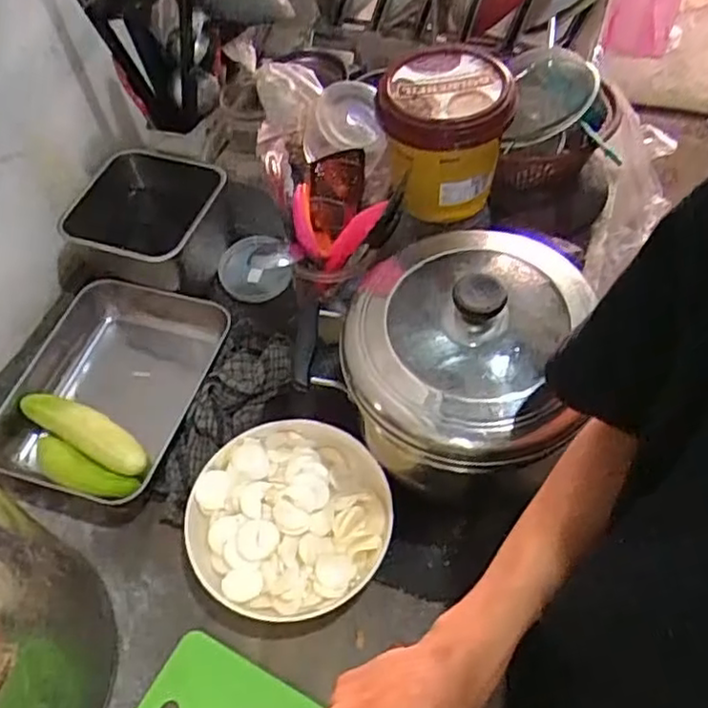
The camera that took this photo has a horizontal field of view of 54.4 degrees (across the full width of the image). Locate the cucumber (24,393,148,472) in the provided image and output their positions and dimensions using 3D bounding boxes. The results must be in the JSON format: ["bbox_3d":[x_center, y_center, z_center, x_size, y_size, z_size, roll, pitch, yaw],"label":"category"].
[{"bbox_3d":[-0.272,0.077,0.705,0.146,0.035,0.042,25,61,20],"label":"cucumber"}]

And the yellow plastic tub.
[{"bbox_3d":[0.087,-0.210,0.671,0.122,0.125,0.110,-3,55,2],"label":"yellow plastic tub"}]

